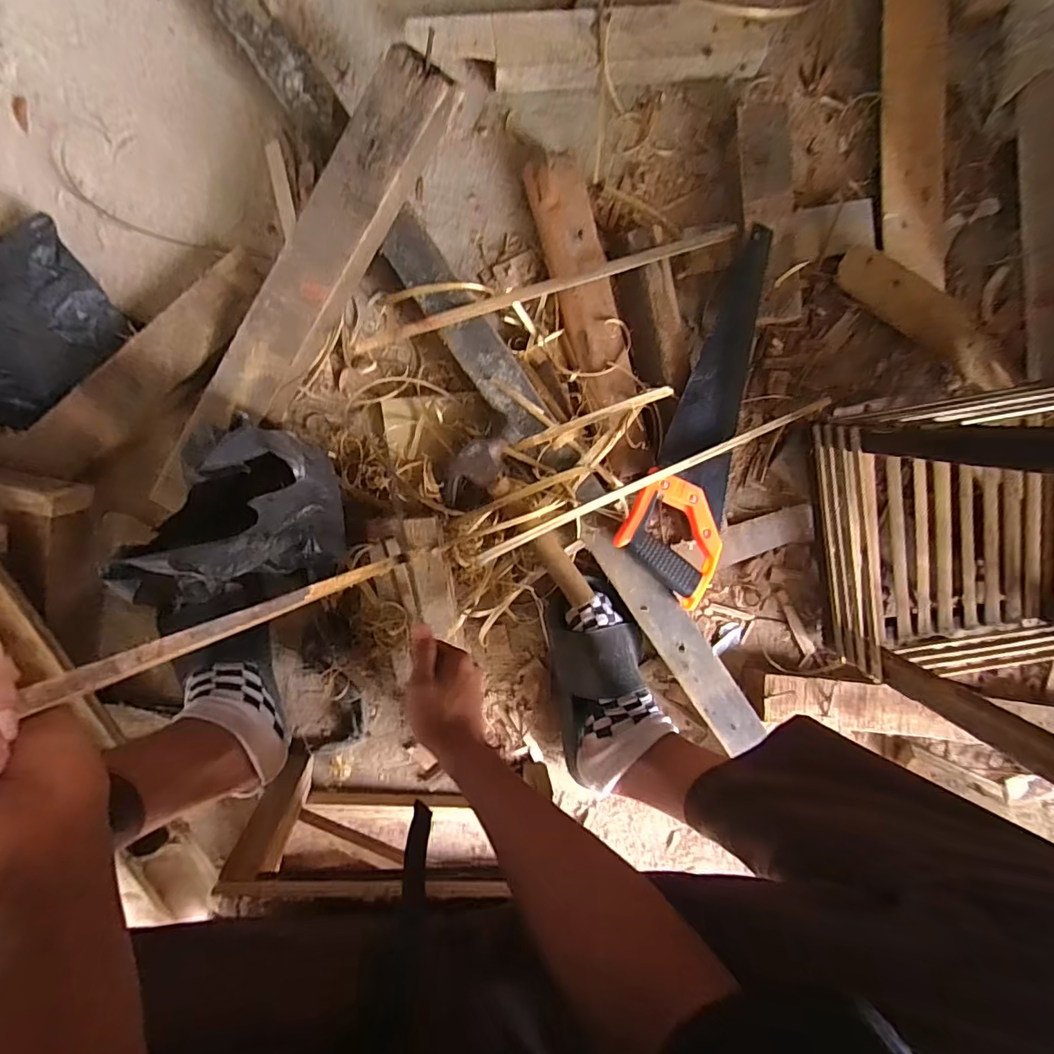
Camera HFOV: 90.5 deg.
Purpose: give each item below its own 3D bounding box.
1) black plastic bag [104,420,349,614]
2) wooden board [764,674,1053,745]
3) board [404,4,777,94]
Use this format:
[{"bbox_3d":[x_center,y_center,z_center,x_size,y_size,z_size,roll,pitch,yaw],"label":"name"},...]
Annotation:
[{"bbox_3d":[-0.262,0.011,0.491,0.210,0.151,0.133,-42,99,-2],"label":"black plastic bag"},{"bbox_3d":[0.636,0.269,0.712,0.677,0.028,0.066,9,89,-5],"label":"wooden board"},{"bbox_3d":[0.073,-0.541,0.592,0.400,0.043,0.067,-5,96,-6],"label":"board"}]

